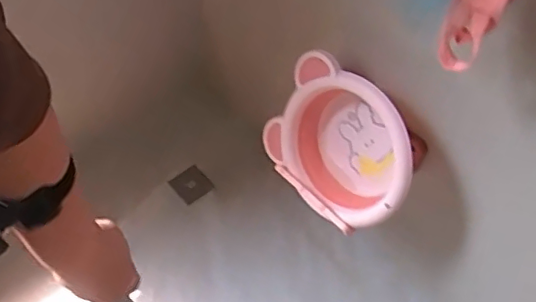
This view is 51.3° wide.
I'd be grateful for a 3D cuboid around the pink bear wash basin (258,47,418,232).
[{"bbox_3d":[0.141,-0.003,1.061,0.186,0.267,0.290,-31,63,-23],"label":"pink bear wash basin"}]

